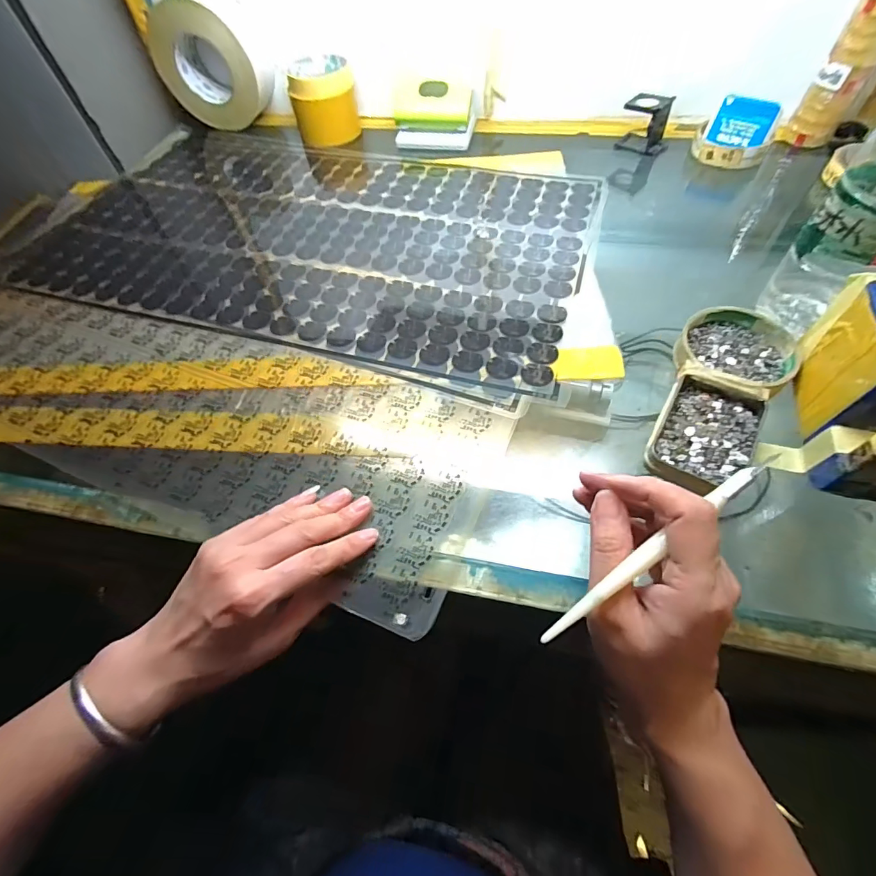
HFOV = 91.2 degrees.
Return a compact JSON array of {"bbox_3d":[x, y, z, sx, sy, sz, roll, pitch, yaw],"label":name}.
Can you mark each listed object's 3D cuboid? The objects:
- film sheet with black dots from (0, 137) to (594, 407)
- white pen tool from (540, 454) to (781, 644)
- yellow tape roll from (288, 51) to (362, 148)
[{"bbox_3d":[-0.135,-0.240,0.485,0.587,0.008,0.353,14,59,12],"label":"film sheet with black dots"},{"bbox_3d":[0.108,0.052,0.208,0.143,0.007,0.009,-35,61,-8],"label":"white pen tool"},{"bbox_3d":[-0.154,-0.462,0.586,0.088,0.065,0.083,-14,57,-5],"label":"yellow tape roll"}]

